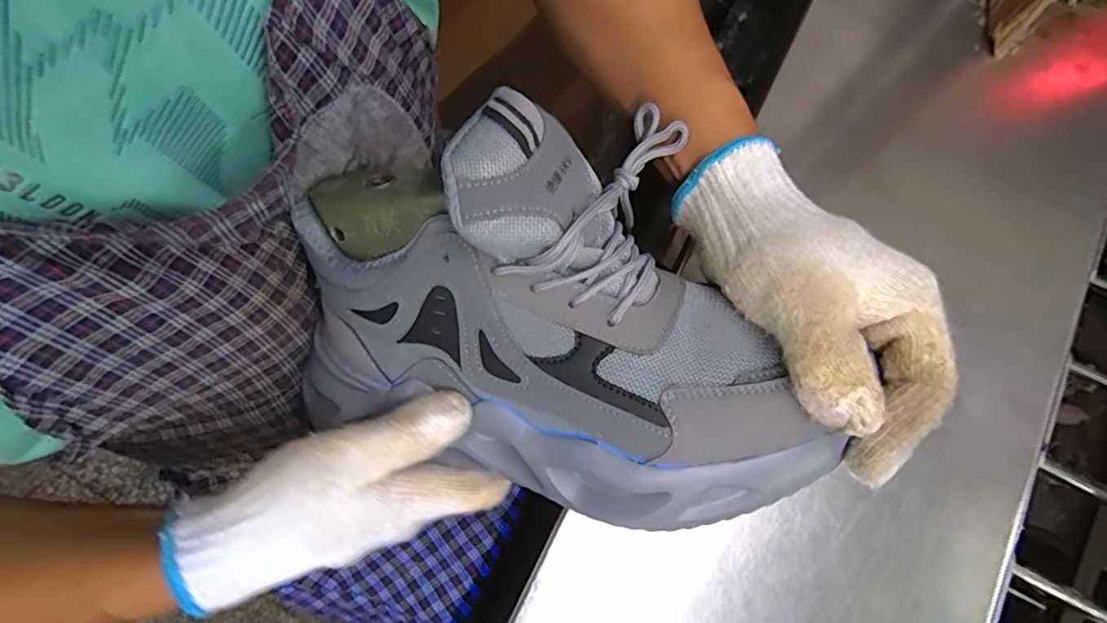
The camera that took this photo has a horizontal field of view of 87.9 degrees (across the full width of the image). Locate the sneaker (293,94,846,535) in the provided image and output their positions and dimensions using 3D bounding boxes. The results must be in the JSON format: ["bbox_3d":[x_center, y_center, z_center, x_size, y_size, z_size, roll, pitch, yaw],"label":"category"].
[{"bbox_3d":[-0.007,0.007,0.267,0.253,0.112,0.150,10,76,5],"label":"sneaker"}]

